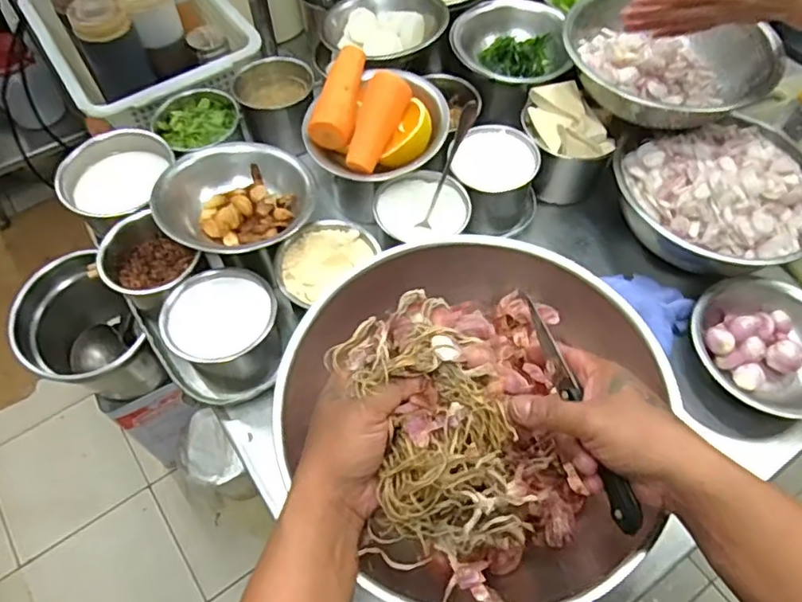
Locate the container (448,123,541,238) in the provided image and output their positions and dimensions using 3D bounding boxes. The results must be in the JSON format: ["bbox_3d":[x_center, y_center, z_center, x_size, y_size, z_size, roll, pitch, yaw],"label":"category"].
[{"bbox_3d":[0.106,-0.136,0.673,0.095,0.087,0.096,0,58,0],"label":"container"}]

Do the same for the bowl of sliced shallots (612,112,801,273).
[{"bbox_3d":[0.340,-0.117,0.630,0.205,0.109,0.193,0,58,0],"label":"bowl of sliced shallots"}]

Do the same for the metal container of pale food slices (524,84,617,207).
[{"bbox_3d":[0.189,-0.185,0.690,0.089,0.097,0.105,-10,59,-7],"label":"metal container of pale food slices"}]

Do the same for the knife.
[{"bbox_3d":[0.124,0.073,0.416,0.014,0.016,0.178,-16,66,-10],"label":"knife"}]

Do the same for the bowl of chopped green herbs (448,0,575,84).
[{"bbox_3d":[0.134,-0.317,0.718,0.144,0.049,0.121,-30,63,-17],"label":"bowl of chopped green herbs"}]

